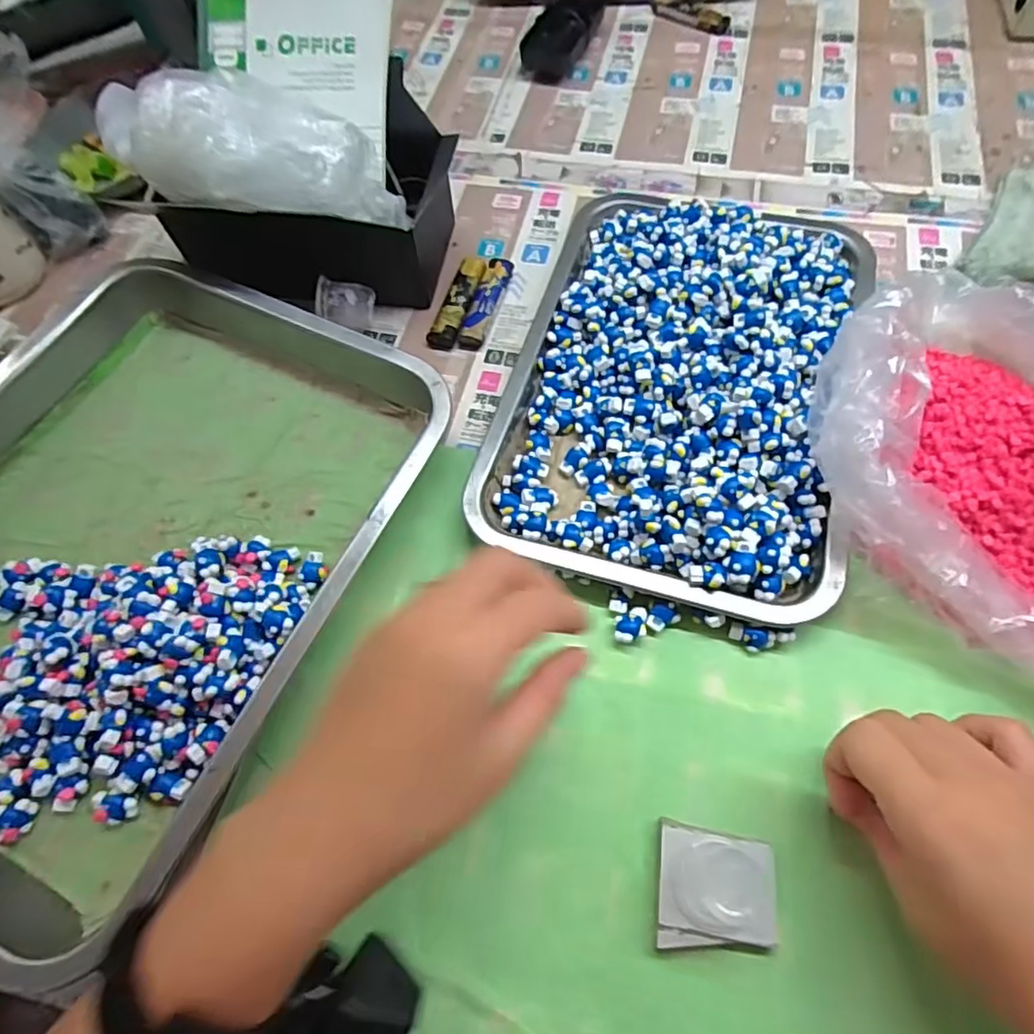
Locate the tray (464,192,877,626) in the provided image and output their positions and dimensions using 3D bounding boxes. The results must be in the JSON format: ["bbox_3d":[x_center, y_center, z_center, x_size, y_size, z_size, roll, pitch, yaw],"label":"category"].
[{"bbox_3d":[0.106,-0.100,0.392,0.205,0.041,0.308,15,65,11],"label":"tray"}]

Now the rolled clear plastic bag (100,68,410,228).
[{"bbox_3d":[-0.158,-0.230,0.392,0.179,0.063,0.071,9,62,-13],"label":"rolled clear plastic bag"}]

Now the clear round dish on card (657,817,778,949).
[{"bbox_3d":[0.088,0.164,0.272,0.050,0.008,0.046,6,63,7],"label":"clear round dish on card"}]

